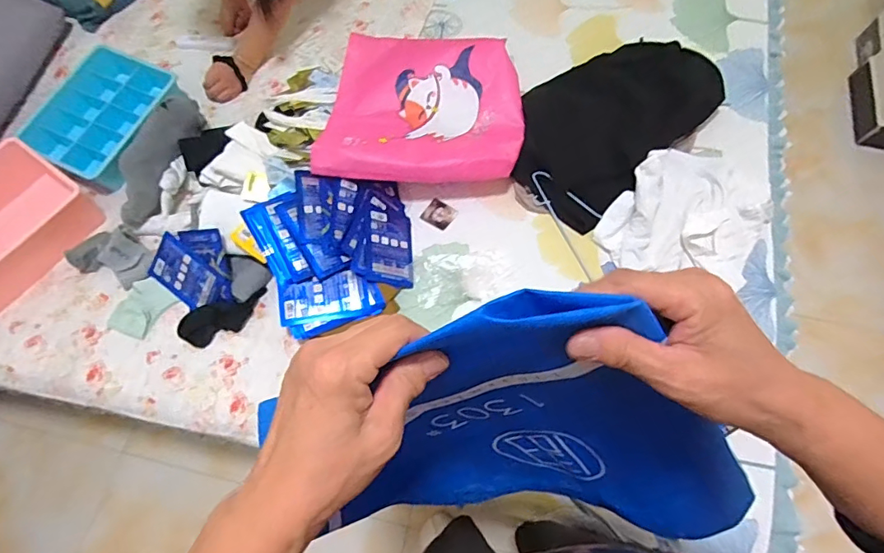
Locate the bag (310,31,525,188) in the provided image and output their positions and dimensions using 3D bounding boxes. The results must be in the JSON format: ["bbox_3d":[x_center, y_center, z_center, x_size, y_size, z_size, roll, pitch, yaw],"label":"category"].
[{"bbox_3d":[-0.034,-0.376,1.069,0.417,0.085,0.416,4,68,2],"label":"bag"}]

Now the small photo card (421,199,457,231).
[{"bbox_3d":[-0.004,-0.136,1.065,0.064,0.006,0.062,32,71,15],"label":"small photo card"}]

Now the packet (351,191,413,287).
[{"bbox_3d":[-0.114,-0.076,1.011,0.118,0.016,0.197,15,59,-26],"label":"packet"}]

